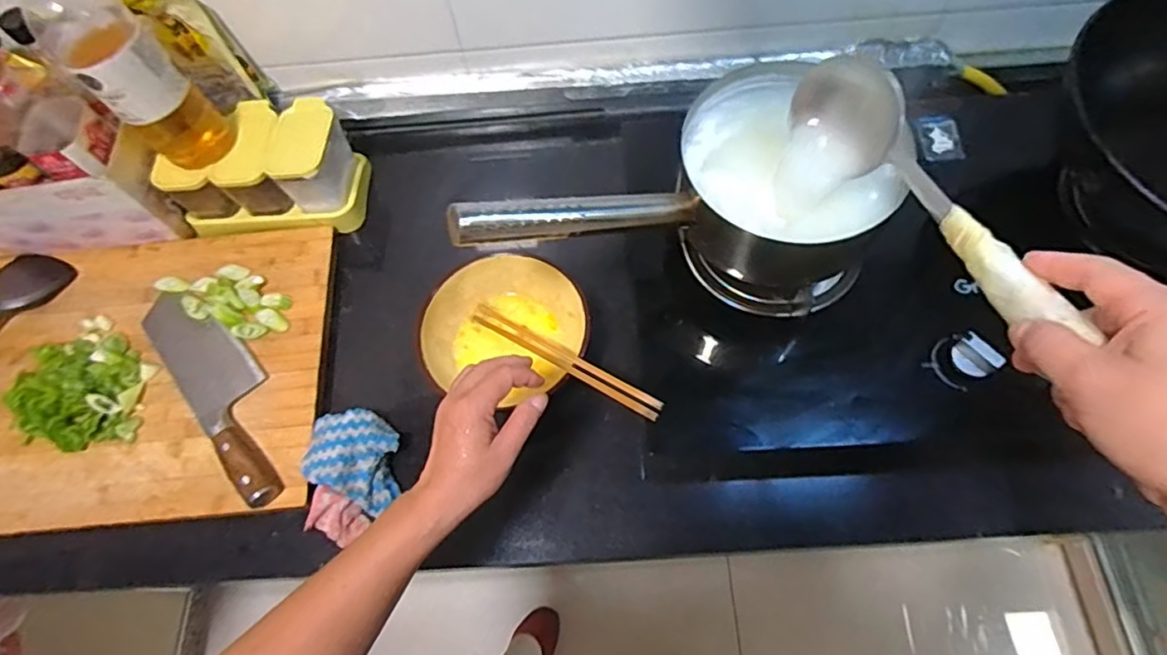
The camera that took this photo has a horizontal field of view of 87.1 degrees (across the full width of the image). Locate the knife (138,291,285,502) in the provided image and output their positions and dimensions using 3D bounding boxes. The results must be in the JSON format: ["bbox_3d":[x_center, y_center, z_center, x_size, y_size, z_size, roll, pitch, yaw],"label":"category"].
[{"bbox_3d":[-0.399,0.057,0.673,0.079,0.026,0.291,-40,70,-13],"label":"knife"}]

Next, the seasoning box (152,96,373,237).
[{"bbox_3d":[-0.388,-0.195,0.750,0.212,0.088,0.128,-1,66,3],"label":"seasoning box"}]

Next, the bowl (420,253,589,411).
[{"bbox_3d":[-0.076,-0.002,0.656,0.167,0.059,0.157,-1,66,3],"label":"bowl"}]

